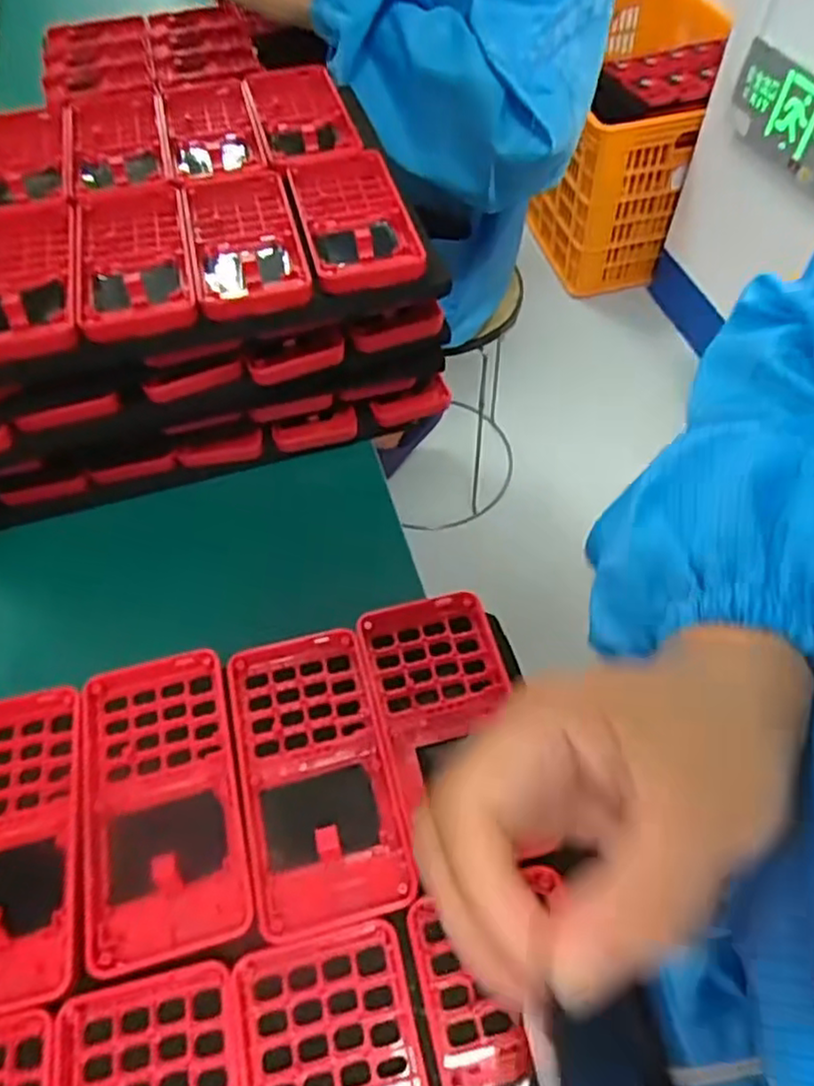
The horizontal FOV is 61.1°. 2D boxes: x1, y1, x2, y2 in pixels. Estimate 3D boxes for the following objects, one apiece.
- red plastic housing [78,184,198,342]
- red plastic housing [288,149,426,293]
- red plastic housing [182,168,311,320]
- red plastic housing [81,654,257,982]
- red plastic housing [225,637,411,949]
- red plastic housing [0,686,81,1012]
[{"bbox_3d":[-0.158,-0.170,0.398,0.059,0.014,0.135,-15,58,-7],"label":"red plastic housing"},{"bbox_3d":[-0.032,-0.198,0.415,0.062,0.014,0.126,-11,58,-5],"label":"red plastic housing"},{"bbox_3d":[-0.097,-0.184,0.406,0.062,0.014,0.133,-13,58,-6],"label":"red plastic housing"},{"bbox_3d":[-0.104,0.107,0.292,0.060,0.011,0.123,-15,58,-7],"label":"red plastic housing"},{"bbox_3d":[-0.040,0.097,0.297,0.059,0.009,0.122,-14,58,-6],"label":"red plastic housing"},{"bbox_3d":[-0.167,0.122,0.283,0.063,0.012,0.120,-13,58,-5],"label":"red plastic housing"}]

